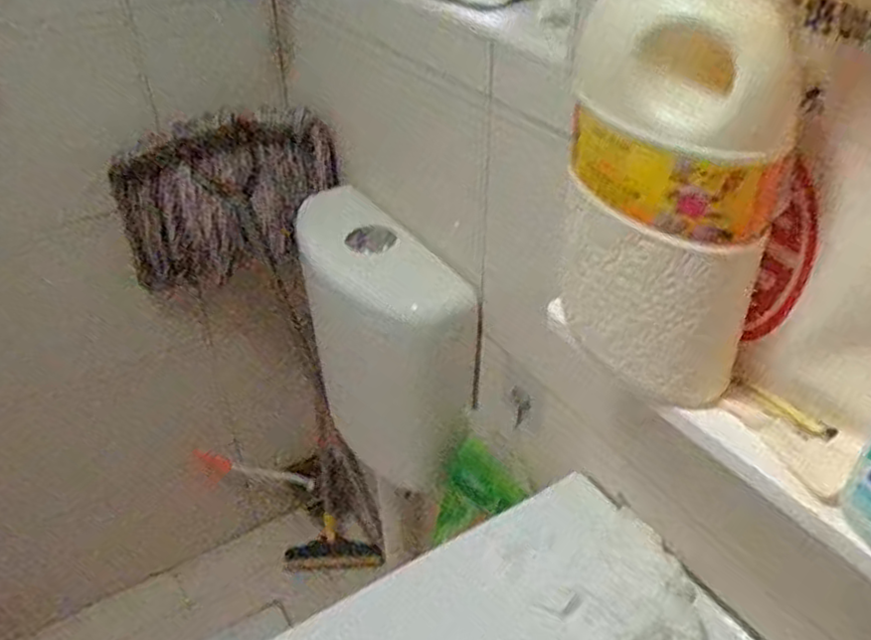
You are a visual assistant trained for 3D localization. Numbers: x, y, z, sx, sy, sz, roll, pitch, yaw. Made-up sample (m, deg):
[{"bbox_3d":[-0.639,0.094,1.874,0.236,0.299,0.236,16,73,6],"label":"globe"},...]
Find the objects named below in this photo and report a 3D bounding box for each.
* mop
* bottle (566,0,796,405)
[{"bbox_3d":[-0.305,0.144,1.339,0.332,1.065,0.226,-22,41,-28],"label":"mop"},{"bbox_3d":[0.135,-0.078,0.419,0.072,0.258,0.121,-13,38,-17],"label":"bottle"}]

